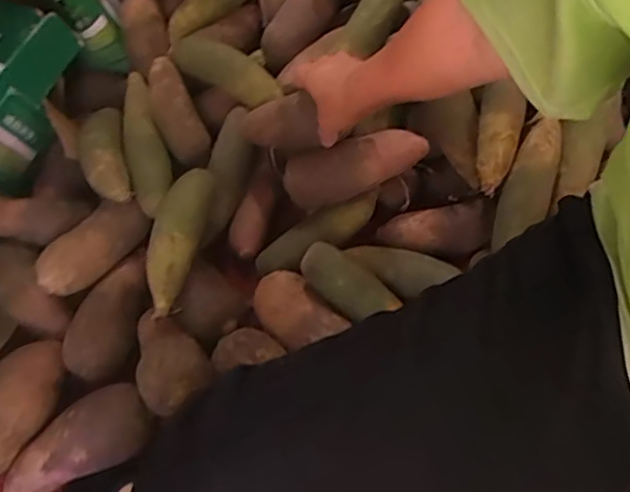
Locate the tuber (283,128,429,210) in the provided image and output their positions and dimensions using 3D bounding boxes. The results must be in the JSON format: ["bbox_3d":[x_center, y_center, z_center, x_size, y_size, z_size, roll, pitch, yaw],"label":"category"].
[{"bbox_3d":[0.053,-0.096,0.732,0.183,0.066,0.061,-14,60,-4],"label":"tuber"}]

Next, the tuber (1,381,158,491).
[{"bbox_3d":[-0.258,0.212,0.619,0.173,0.054,0.075,-29,62,-12],"label":"tuber"}]

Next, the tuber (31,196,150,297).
[{"bbox_3d":[-0.280,0.001,0.733,0.060,0.059,0.148,32,67,21],"label":"tuber"}]

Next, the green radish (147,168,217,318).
[{"bbox_3d":[-0.166,-0.011,0.706,0.054,0.051,0.191,7,60,8],"label":"green radish"}]

